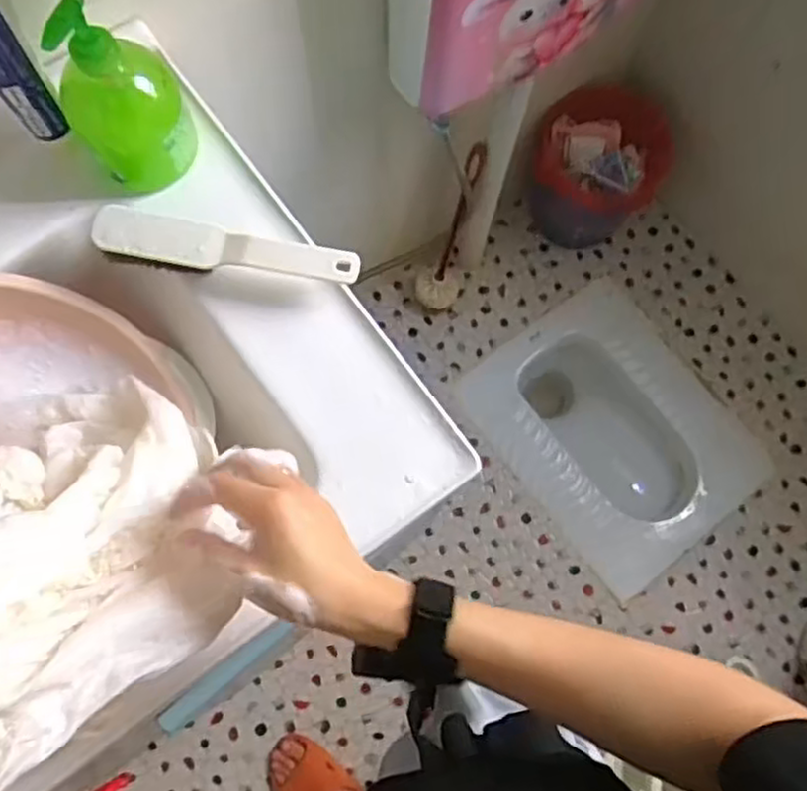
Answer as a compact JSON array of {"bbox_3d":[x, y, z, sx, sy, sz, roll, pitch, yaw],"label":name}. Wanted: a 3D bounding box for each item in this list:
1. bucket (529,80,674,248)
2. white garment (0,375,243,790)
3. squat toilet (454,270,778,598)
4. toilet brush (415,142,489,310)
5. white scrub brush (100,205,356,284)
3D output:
[{"bbox_3d":[0.356,-0.419,1.367,0.236,0.258,0.193,28,76,7],"label":"bucket"},{"bbox_3d":[-0.199,0.081,0.445,0.178,0.327,0.083,-1,117,-1],"label":"white garment"},{"bbox_3d":[0.396,0.081,1.456,0.397,0.218,0.500,-36,78,-10],"label":"squat toilet"},{"bbox_3d":[0.072,-0.270,1.255,0.082,0.400,0.137,12,74,3],"label":"toilet brush"},{"bbox_3d":[-0.135,-0.110,0.562,0.200,0.028,0.035,11,74,2],"label":"white scrub brush"}]

